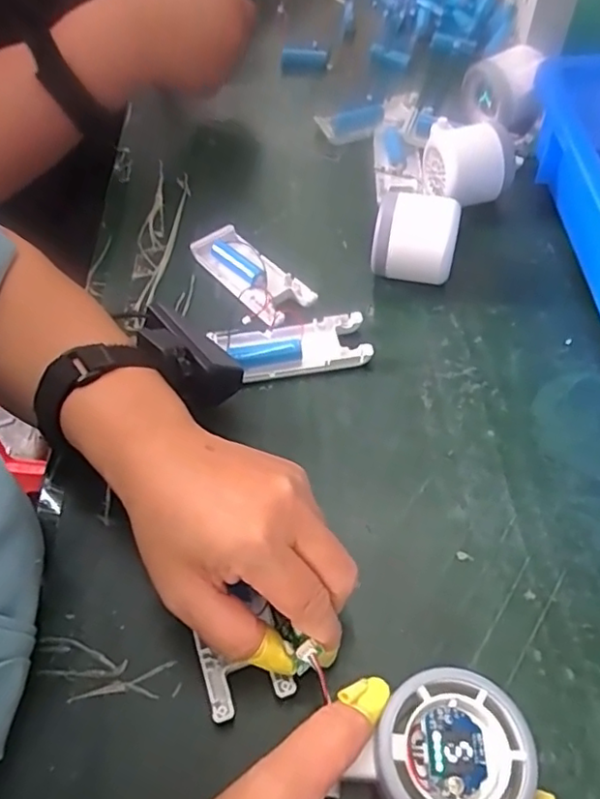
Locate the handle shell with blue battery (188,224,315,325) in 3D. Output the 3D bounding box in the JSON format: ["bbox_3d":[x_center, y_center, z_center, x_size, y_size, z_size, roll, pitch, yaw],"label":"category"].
[{"bbox_3d":[-0.036,-0.093,0.457,0.041,0.015,0.105,-35,58,-20],"label":"handle shell with blue battery"}]

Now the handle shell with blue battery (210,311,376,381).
[{"bbox_3d":[-0.007,-0.034,0.414,0.102,0.015,0.042,-6,53,0],"label":"handle shell with blue battery"}]

